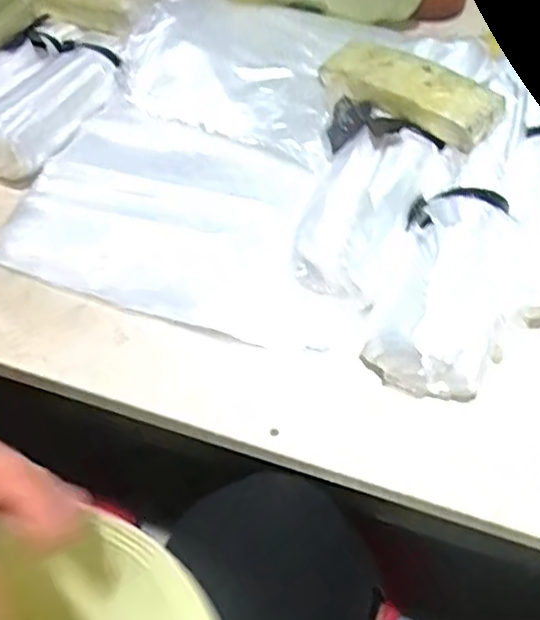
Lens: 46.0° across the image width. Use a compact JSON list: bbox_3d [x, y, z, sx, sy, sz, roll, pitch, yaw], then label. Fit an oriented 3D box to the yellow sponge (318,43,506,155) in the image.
[{"bbox_3d":[0.122,-0.202,0.576,0.169,0.034,0.060,32,59,21],"label":"yellow sponge"}]

